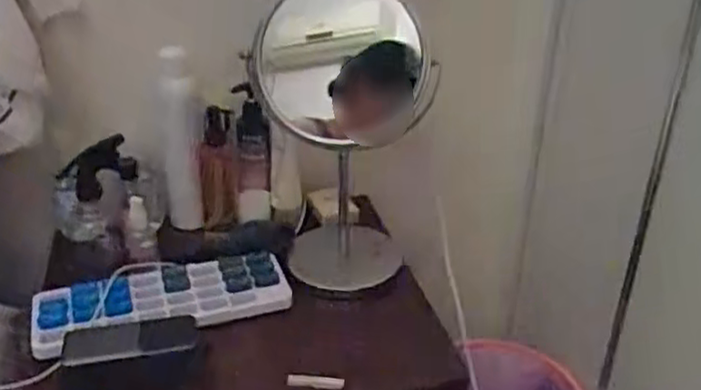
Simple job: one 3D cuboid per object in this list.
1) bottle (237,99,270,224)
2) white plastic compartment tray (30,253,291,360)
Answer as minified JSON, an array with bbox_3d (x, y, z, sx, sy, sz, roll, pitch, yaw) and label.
[{"bbox_3d":[-0.128,-0.039,0.943,0.047,0.153,0.042,-4,29,-9],"label":"bottle"},{"bbox_3d":[-0.215,0.117,0.820,0.277,0.030,0.100,-9,30,-18],"label":"white plastic compartment tray"}]

